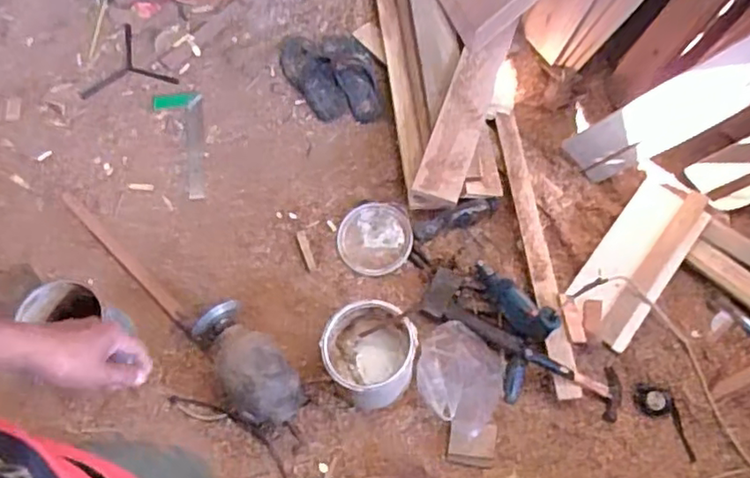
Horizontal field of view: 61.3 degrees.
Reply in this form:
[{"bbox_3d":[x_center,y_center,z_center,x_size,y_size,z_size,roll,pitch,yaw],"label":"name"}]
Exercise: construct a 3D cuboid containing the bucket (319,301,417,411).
[{"bbox_3d":[-0.012,0.234,1.287,0.174,0.200,0.174,0,65,1],"label":"bucket"}]

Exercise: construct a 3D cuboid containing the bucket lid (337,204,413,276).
[{"bbox_3d":[0.000,0.000,1.492,0.171,0.025,0.168,0,81,9],"label":"bucket lid"}]

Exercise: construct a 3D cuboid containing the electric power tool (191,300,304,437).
[{"bbox_3d":[-0.264,0.266,1.292,0.144,0.186,0.288,-37,70,-15],"label":"electric power tool"}]

